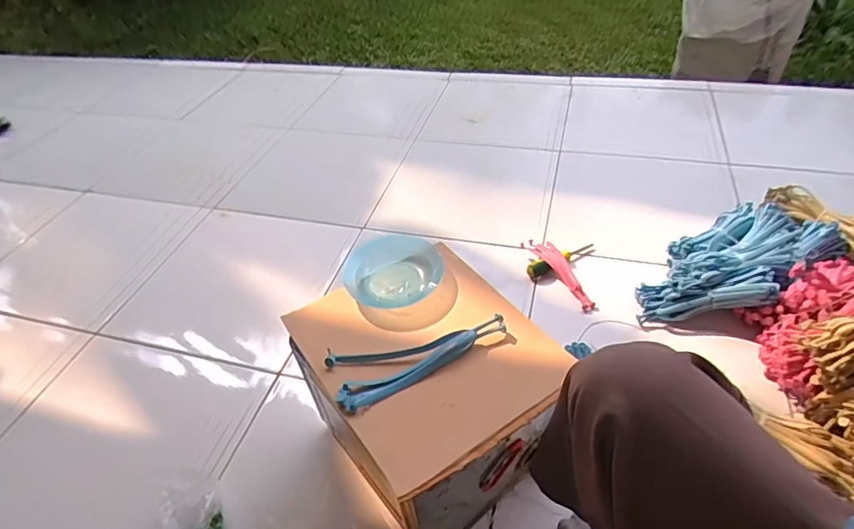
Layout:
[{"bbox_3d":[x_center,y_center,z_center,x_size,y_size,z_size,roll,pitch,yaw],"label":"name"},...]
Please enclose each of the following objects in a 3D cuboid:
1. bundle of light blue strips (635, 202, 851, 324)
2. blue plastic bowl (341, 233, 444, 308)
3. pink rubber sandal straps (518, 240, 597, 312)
[{"bbox_3d":[0.557,-0.007,0.914,0.392,0.095,0.195,-28,48,-21],"label":"bundle of light blue strips"},{"bbox_3d":[-0.043,0.006,0.658,0.123,0.041,0.101,-3,44,3],"label":"blue plastic bowl"},{"bbox_3d":[0.264,0.009,0.982,0.066,0.026,0.200,-21,46,-15],"label":"pink rubber sandal straps"}]

